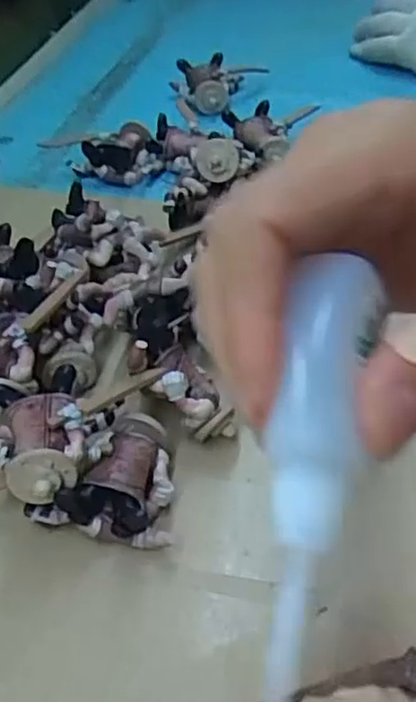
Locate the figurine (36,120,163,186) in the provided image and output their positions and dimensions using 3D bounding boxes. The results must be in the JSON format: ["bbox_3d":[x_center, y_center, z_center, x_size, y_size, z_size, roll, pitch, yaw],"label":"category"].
[{"bbox_3d":[-0.073,-0.138,0.496,0.078,0.028,0.044,-13,45,-10],"label":"figurine"}]

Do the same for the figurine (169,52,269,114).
[{"bbox_3d":[0.008,-0.222,0.577,0.078,0.036,0.049,-3,43,3],"label":"figurine"}]

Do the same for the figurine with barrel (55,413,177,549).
[{"bbox_3d":[-0.038,0.057,0.296,0.043,0.029,0.055,-4,44,0],"label":"figurine with barrel"}]

